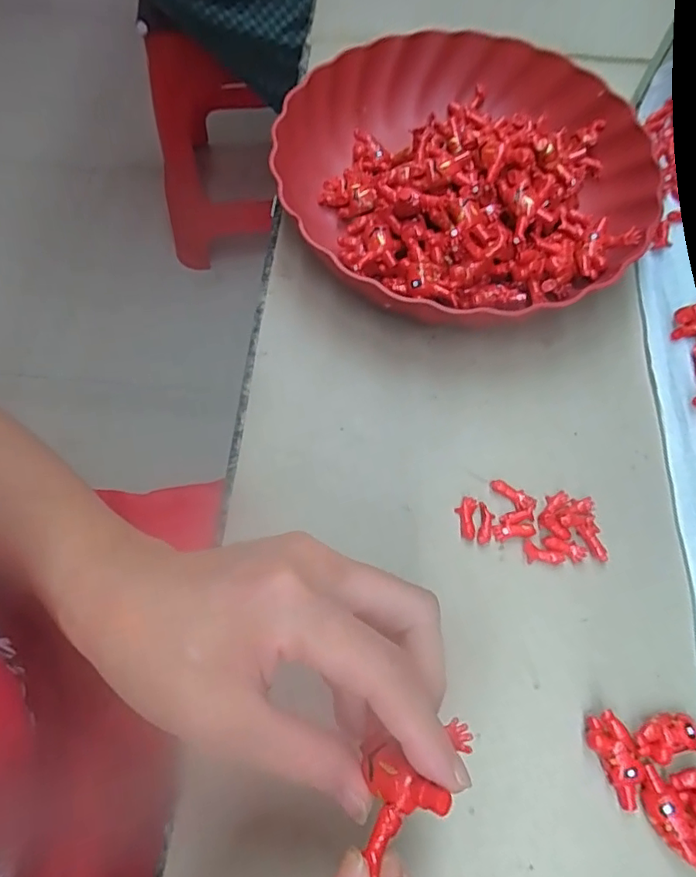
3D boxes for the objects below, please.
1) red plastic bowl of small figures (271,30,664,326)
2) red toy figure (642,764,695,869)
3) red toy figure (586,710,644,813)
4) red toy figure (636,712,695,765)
[{"bbox_3d":[0.079,-0.181,0.373,0.238,0.059,0.225,0,66,-1],"label":"red plastic bowl of small figures"},{"bbox_3d":[0.146,0.171,0.246,0.018,0.013,0.039,-34,71,-14],"label":"red toy figure"},{"bbox_3d":[0.126,0.149,0.255,0.016,0.014,0.039,-21,68,-10],"label":"red toy figure"},{"bbox_3d":[0.155,0.140,0.260,0.040,0.010,0.019,-14,67,-7],"label":"red toy figure"}]

